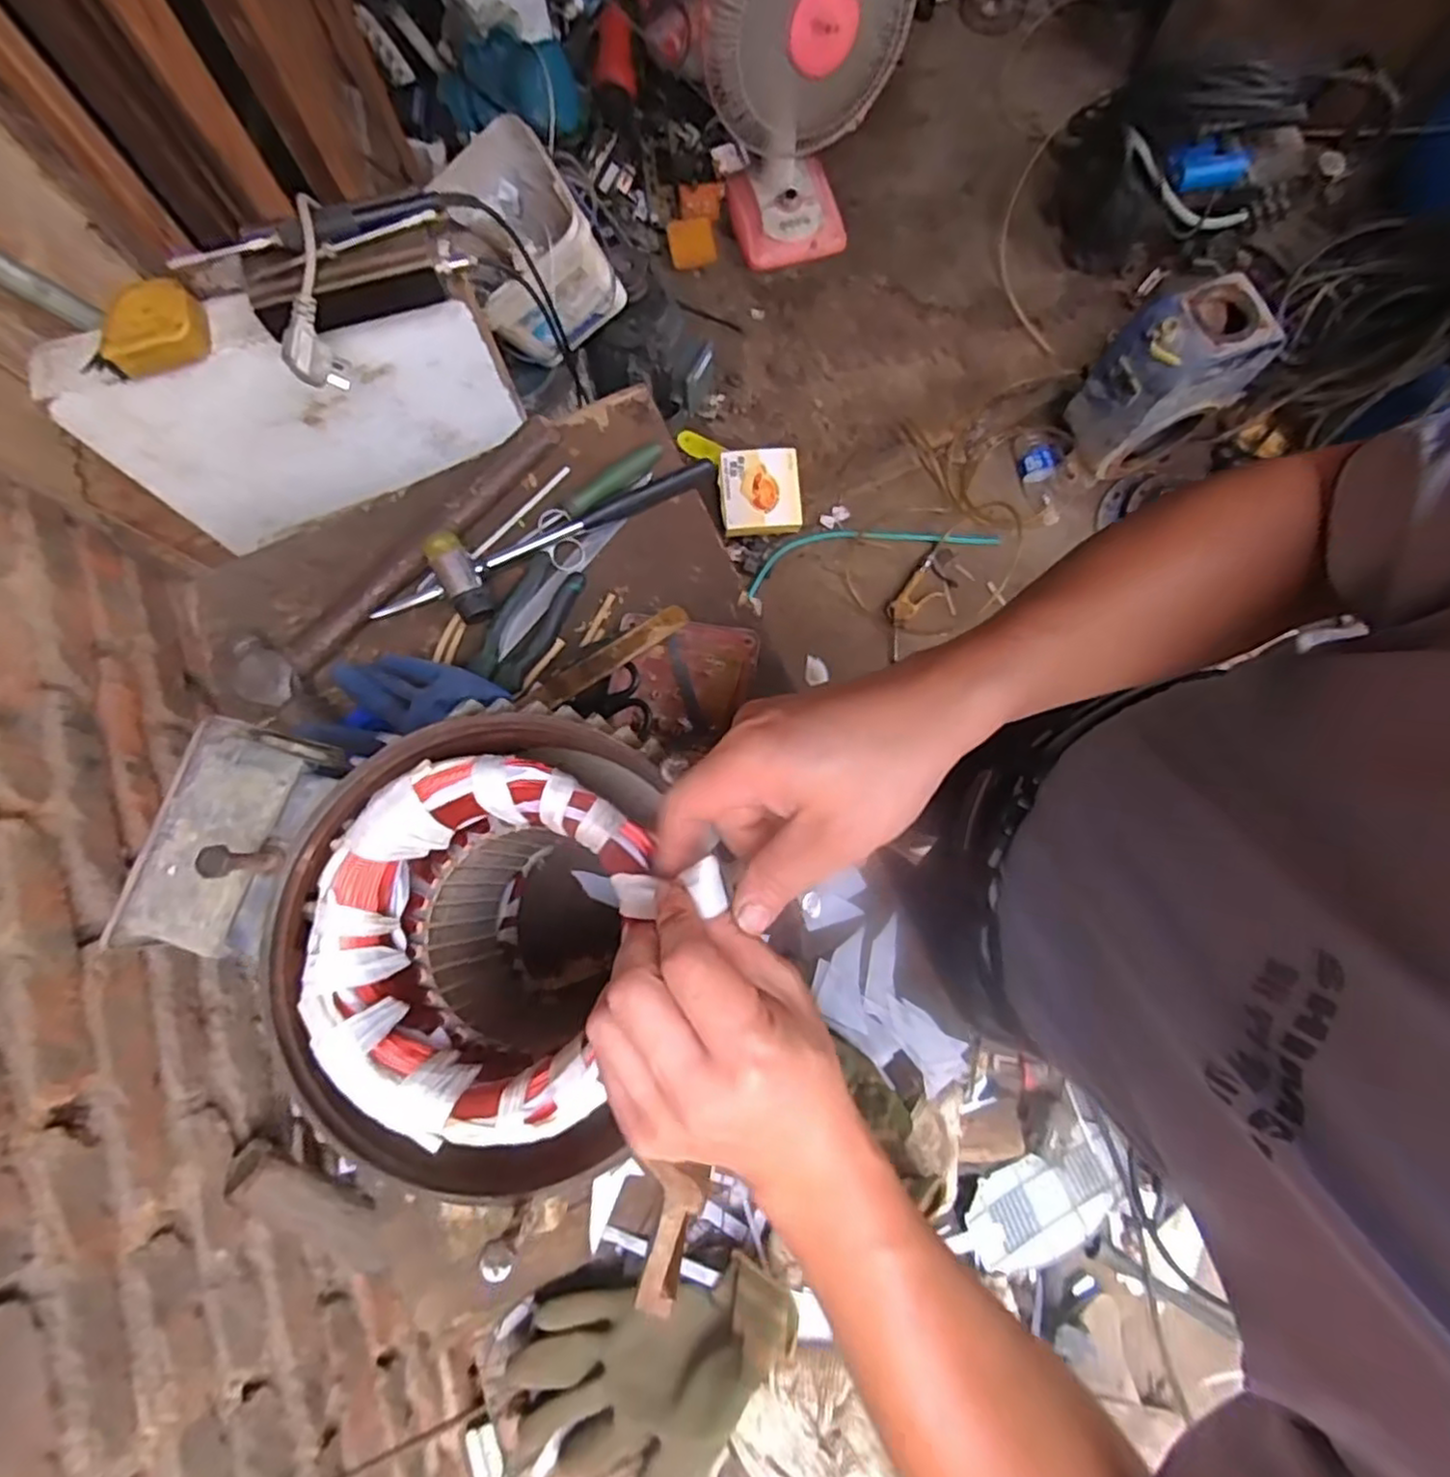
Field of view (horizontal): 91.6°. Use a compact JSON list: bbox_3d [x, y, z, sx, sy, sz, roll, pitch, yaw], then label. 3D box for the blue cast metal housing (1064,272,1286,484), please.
[{"bbox_3d":[0.839,-0.676,1.363,0.256,0.355,0.151,-20,78,-4],"label":"blue cast metal housing"}]

